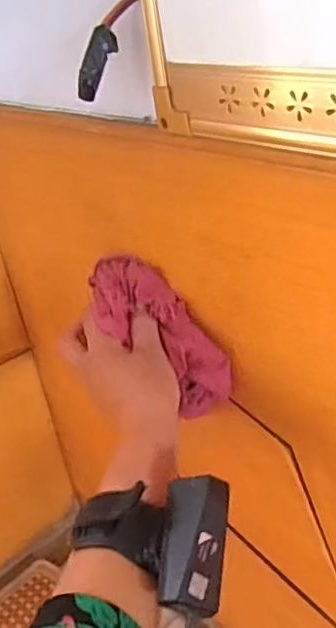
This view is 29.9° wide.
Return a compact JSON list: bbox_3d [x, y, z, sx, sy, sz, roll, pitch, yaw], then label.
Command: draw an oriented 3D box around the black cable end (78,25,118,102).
[{"bbox_3d":[-0.048,-0.165,0.417,0.016,0.047,0.010,14,23,-23],"label":"black cable end"}]

